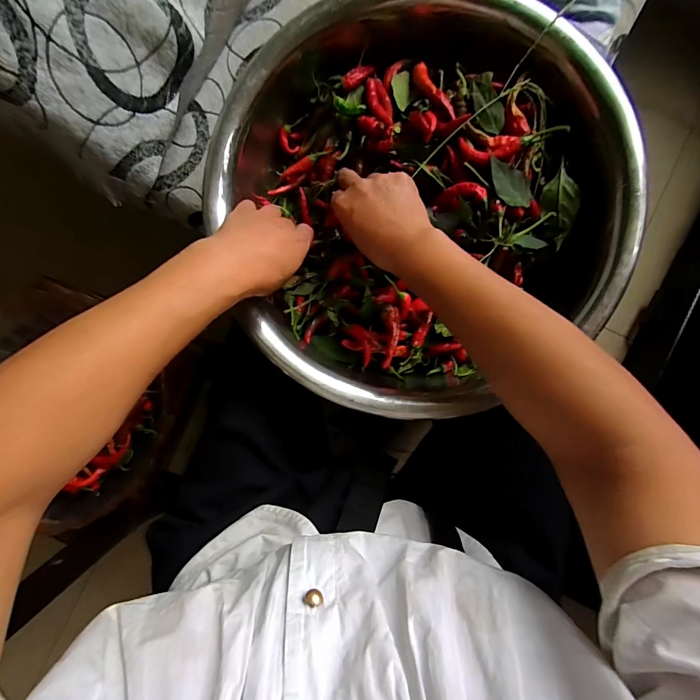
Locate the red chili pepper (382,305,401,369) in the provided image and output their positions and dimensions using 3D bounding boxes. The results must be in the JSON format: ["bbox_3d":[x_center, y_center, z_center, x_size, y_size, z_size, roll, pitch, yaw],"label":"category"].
[{"bbox_3d":[0.043,-0.014,0.394,0.018,0.013,0.065,1,87,2],"label":"red chili pepper"}]

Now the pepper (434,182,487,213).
[{"bbox_3d":[0.107,-0.151,0.373,0.051,0.010,0.021,-9,86,37],"label":"pepper"}]

